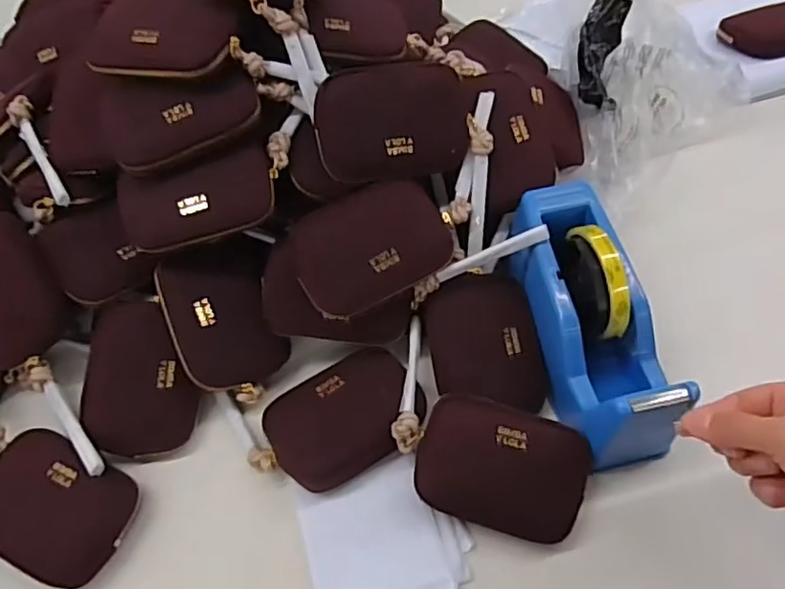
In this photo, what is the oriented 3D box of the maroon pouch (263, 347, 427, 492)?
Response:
[{"bbox_3d":[-0.036,0.093,0.465,0.112,0.025,0.079,-29,60,-15],"label":"maroon pouch"}]

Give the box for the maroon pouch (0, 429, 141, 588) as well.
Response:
[{"bbox_3d":[-0.244,0.149,0.438,0.117,0.024,0.081,20,60,15],"label":"maroon pouch"}]

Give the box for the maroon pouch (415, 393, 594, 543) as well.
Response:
[{"bbox_3d":[0.076,0.123,0.434,0.114,0.028,0.080,14,81,9],"label":"maroon pouch"}]

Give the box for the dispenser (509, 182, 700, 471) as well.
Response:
[{"bbox_3d":[0.150,0.015,0.448,0.073,0.092,0.208,-12,74,-5],"label":"dispenser"}]

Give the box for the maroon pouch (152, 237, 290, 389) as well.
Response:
[{"bbox_3d":[-0.130,0.016,0.481,0.084,0.015,0.112,-21,92,-27],"label":"maroon pouch"}]

